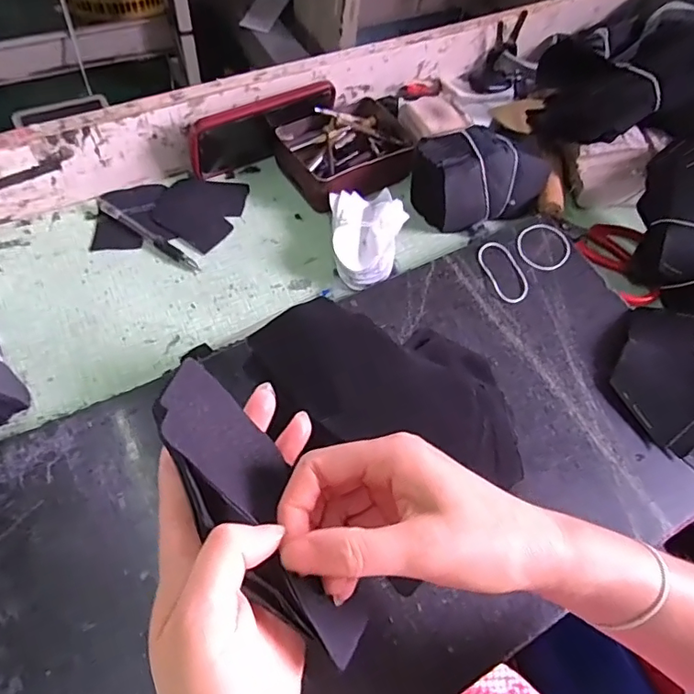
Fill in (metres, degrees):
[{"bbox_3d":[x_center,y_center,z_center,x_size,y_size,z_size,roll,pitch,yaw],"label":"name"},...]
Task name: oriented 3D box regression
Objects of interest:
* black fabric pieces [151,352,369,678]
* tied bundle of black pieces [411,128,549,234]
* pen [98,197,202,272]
[{"bbox_3d":[-0.042,0.079,0.254,0.028,0.072,0.152,-28,98,15],"label":"black fabric pieces"},{"bbox_3d":[0.137,-0.174,0.536,0.128,0.065,0.074,-15,63,-14],"label":"tied bundle of black pieces"},{"bbox_3d":[-0.189,-0.107,0.503,0.120,0.013,0.011,32,62,12],"label":"pen"}]

